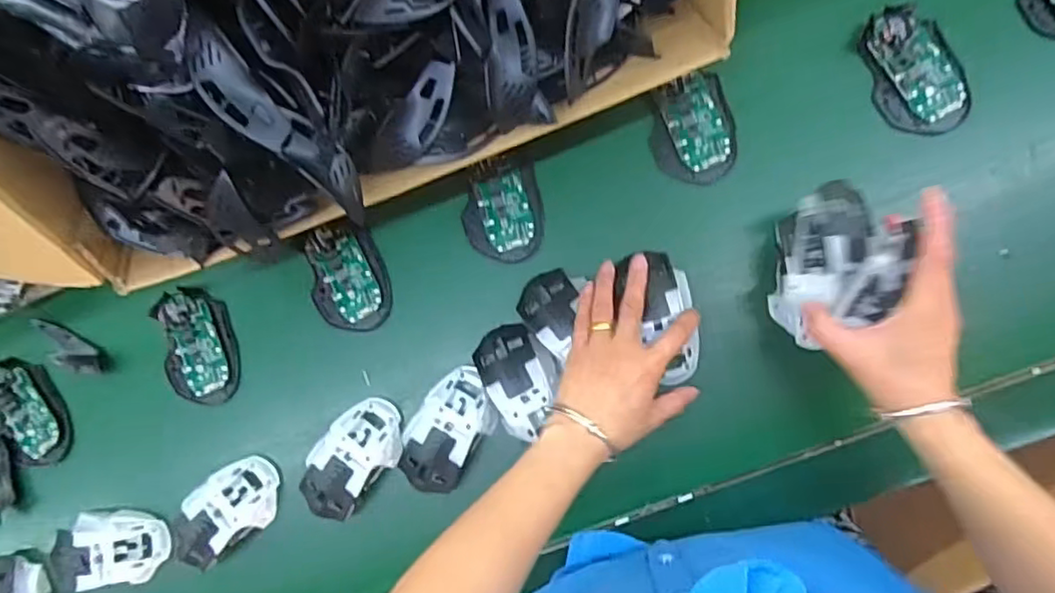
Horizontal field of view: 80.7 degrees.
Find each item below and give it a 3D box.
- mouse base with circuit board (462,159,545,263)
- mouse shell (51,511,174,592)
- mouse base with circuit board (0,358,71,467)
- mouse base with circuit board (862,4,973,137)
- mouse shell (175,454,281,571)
[{"bbox_3d":[-0.023,-0.079,0.579,0.072,0.015,0.091,-6,88,6],"label":"mouse base with circuit board"},{"bbox_3d":[-0.396,0.239,0.587,0.107,0.037,0.068,1,88,6],"label":"mouse shell"},{"bbox_3d":[-0.496,0.113,0.610,0.063,0.019,0.112,-27,86,4],"label":"mouse base with circuit board"},{"bbox_3d":[0.339,-0.197,0.541,0.067,0.025,0.113,-19,86,5],"label":"mouse base with circuit board"},{"bbox_3d":[-0.284,0.203,0.578,0.114,0.042,0.068,-37,85,4],"label":"mouse shell"}]

